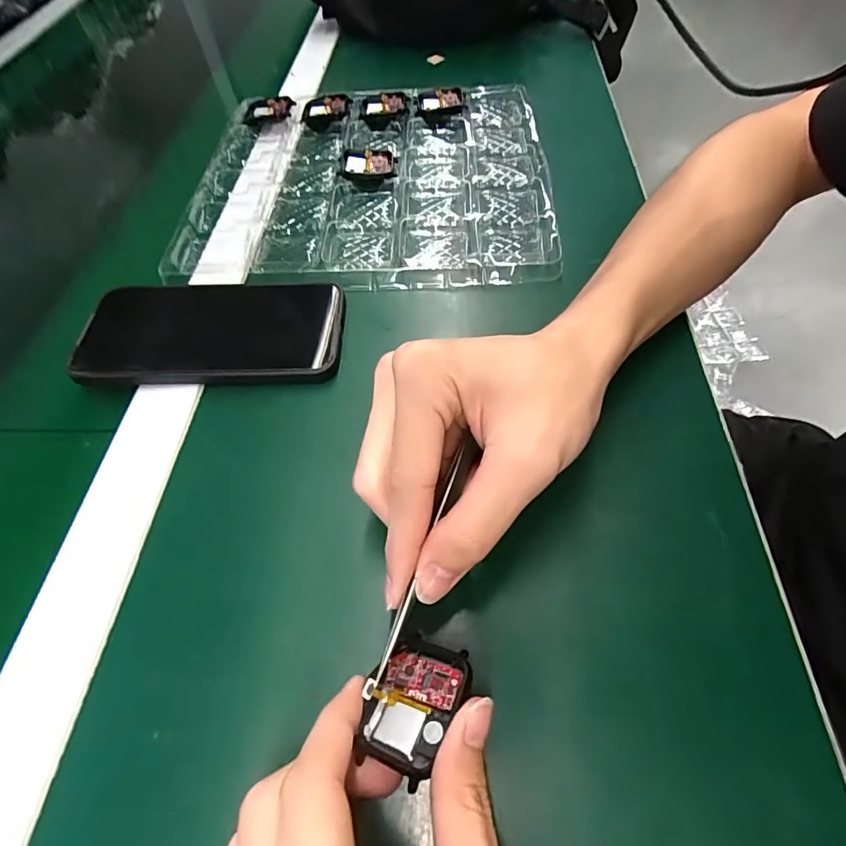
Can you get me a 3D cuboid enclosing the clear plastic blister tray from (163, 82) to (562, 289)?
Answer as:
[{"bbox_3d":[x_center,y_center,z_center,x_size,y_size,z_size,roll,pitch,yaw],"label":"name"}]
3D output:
[{"bbox_3d":[-0.046,-0.207,0.385,0.282,0.017,0.259,-1,56,0],"label":"clear plastic blister tray"}]

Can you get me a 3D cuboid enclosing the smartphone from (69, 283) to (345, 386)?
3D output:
[{"bbox_3d":[-0.131,-0.059,0.297,0.158,0.008,0.080,-3,57,2],"label":"smartphone"}]

